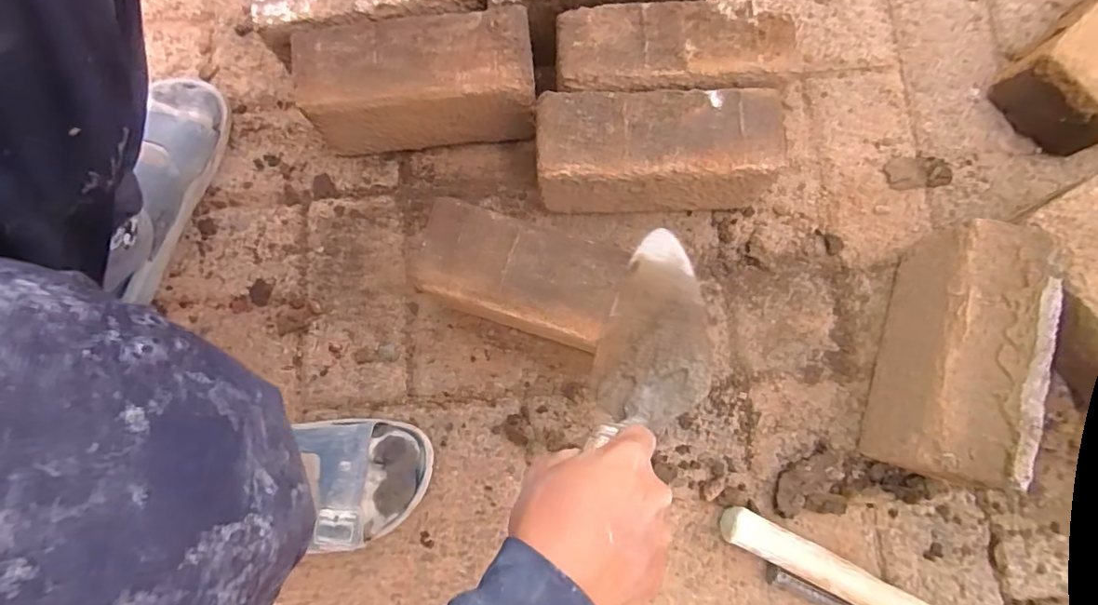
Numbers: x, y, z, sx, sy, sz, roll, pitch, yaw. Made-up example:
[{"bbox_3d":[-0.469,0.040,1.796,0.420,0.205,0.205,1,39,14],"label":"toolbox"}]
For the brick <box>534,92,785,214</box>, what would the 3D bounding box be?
[{"bbox_3d":[0.092,-0.133,0.513,0.202,0.111,0.074,-1,79,0],"label":"brick"}]

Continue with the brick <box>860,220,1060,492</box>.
[{"bbox_3d":[0.350,0.046,0.479,0.073,0.116,0.208,18,80,4],"label":"brick"}]

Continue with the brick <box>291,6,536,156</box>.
[{"bbox_3d":[-0.120,-0.205,0.532,0.205,0.110,0.081,-7,79,-1],"label":"brick"}]

